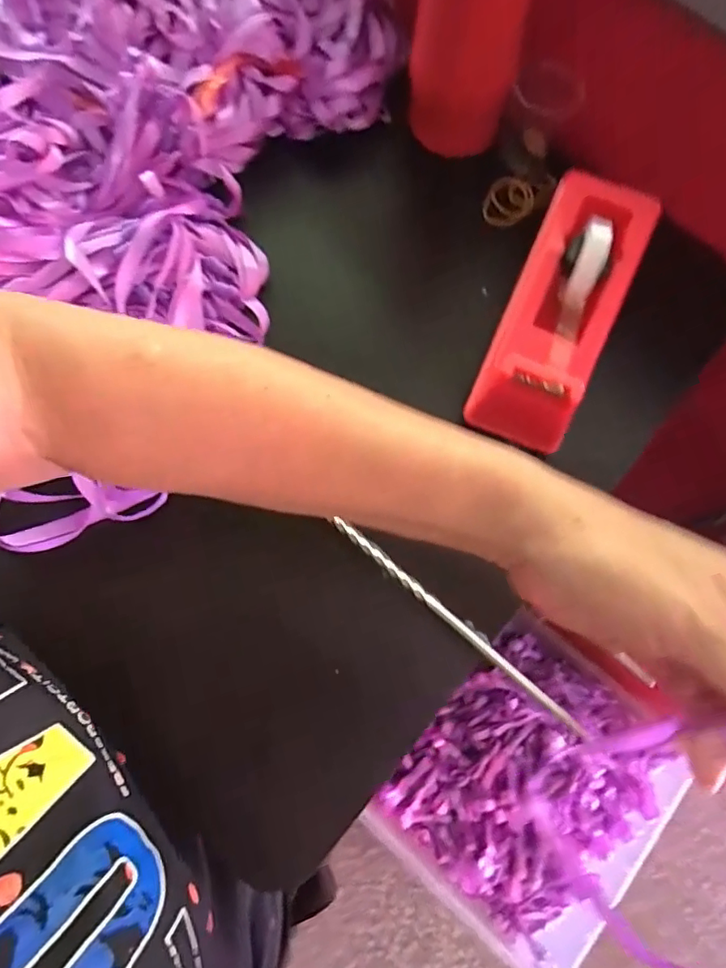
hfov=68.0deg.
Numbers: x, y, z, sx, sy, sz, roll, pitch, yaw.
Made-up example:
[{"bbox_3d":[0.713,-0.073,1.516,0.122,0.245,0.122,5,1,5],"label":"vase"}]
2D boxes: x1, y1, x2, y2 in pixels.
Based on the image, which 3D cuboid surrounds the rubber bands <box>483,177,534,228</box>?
[{"bbox_3d":[0.107,-0.206,0.395,0.032,0.015,0.040,22,75,6],"label":"rubber bands"}]

